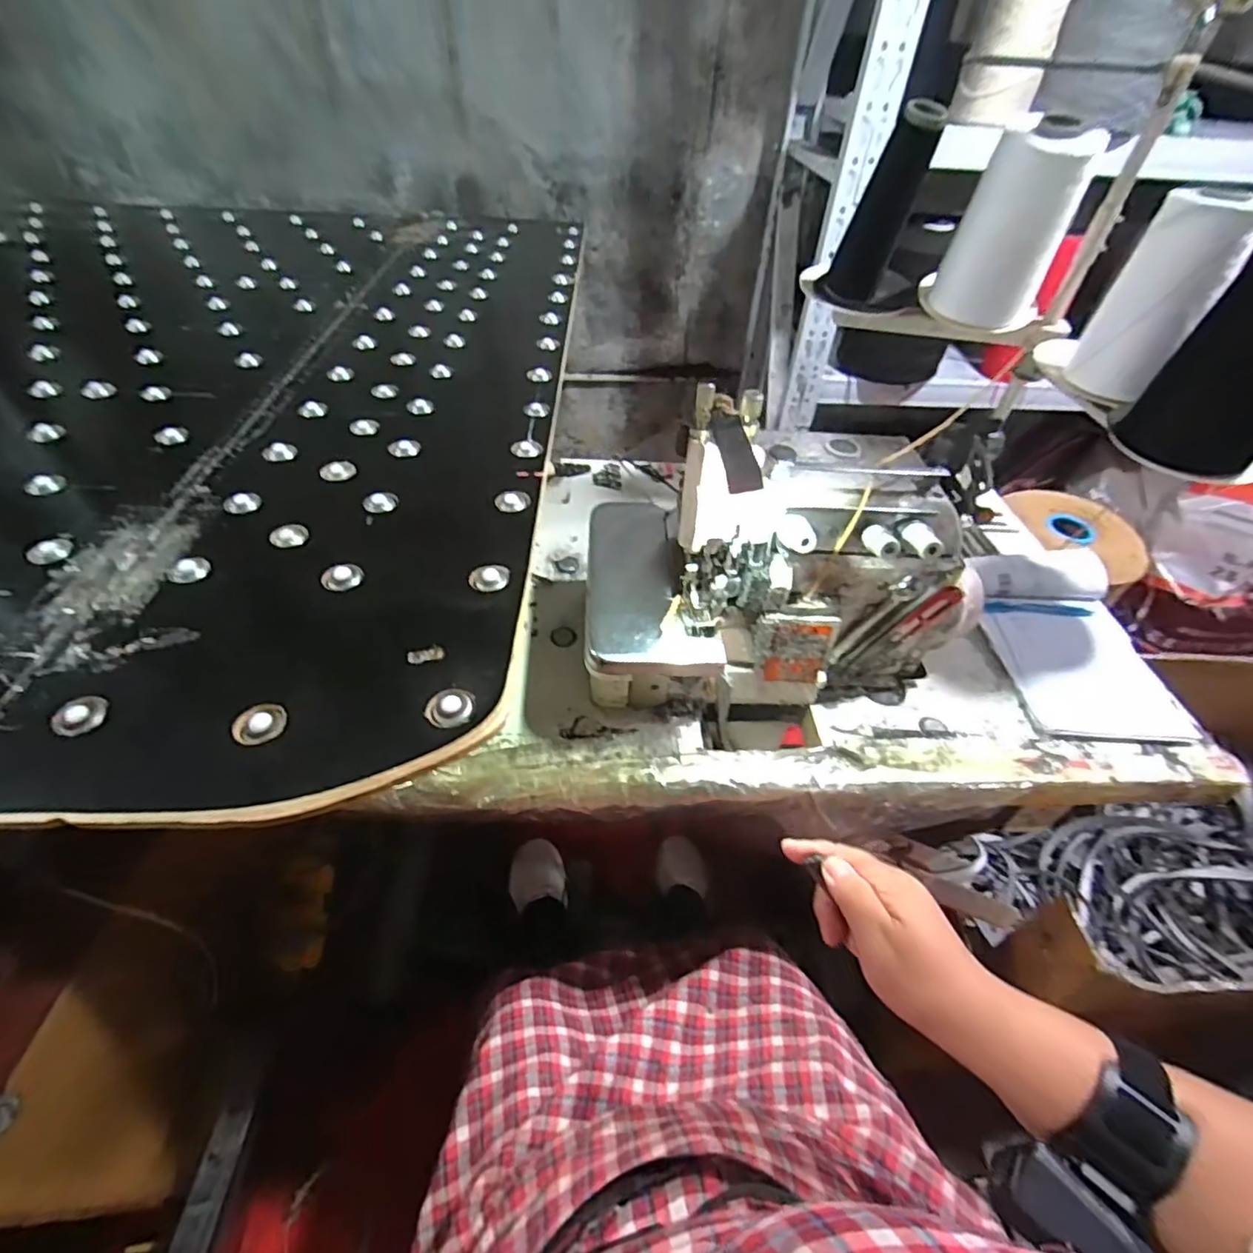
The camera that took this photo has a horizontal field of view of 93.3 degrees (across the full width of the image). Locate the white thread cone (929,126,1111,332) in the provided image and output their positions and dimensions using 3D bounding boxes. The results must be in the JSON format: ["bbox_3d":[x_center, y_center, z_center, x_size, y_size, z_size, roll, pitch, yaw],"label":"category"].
[{"bbox_3d":[0.384,-0.393,0.590,0.105,0.159,0.104,25,49,19],"label":"white thread cone"}]

